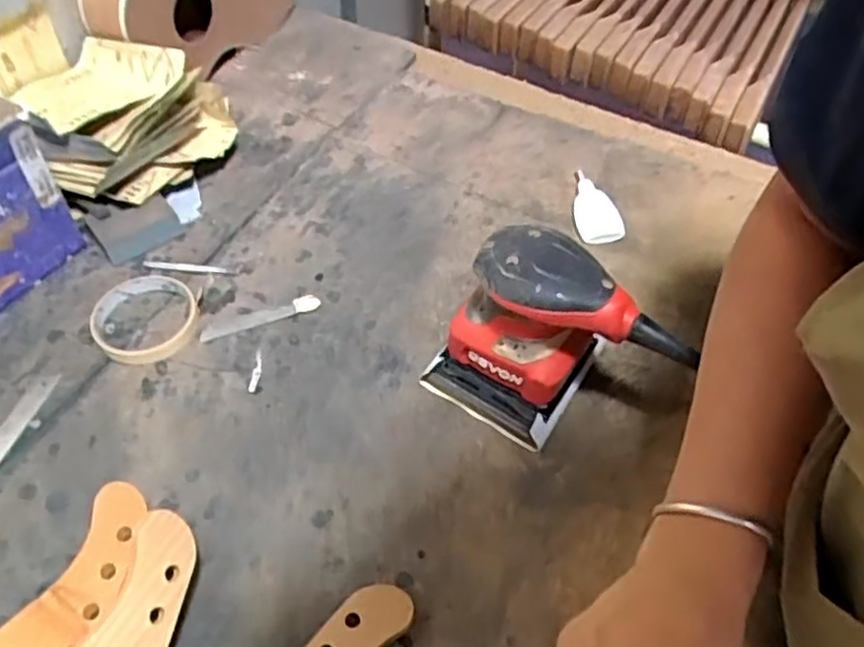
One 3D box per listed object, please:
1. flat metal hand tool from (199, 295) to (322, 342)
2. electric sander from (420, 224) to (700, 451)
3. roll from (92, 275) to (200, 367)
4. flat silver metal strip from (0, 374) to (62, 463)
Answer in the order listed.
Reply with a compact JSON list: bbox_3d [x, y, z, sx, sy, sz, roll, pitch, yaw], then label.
[{"bbox_3d":[-0.145,-0.006,0.598,0.101,0.004,0.016,-18,55,-15],"label":"flat metal hand tool"},{"bbox_3d":[0.088,0.016,0.512,0.161,0.127,0.094,28,56,18],"label":"electric sander"},{"bbox_3d":[-0.237,-0.004,0.585,0.083,0.016,0.087,1,52,-1],"label":"roll"},{"bbox_3d":[-0.314,0.077,0.531,0.018,0.004,0.095,15,53,9],"label":"flat silver metal strip"}]

